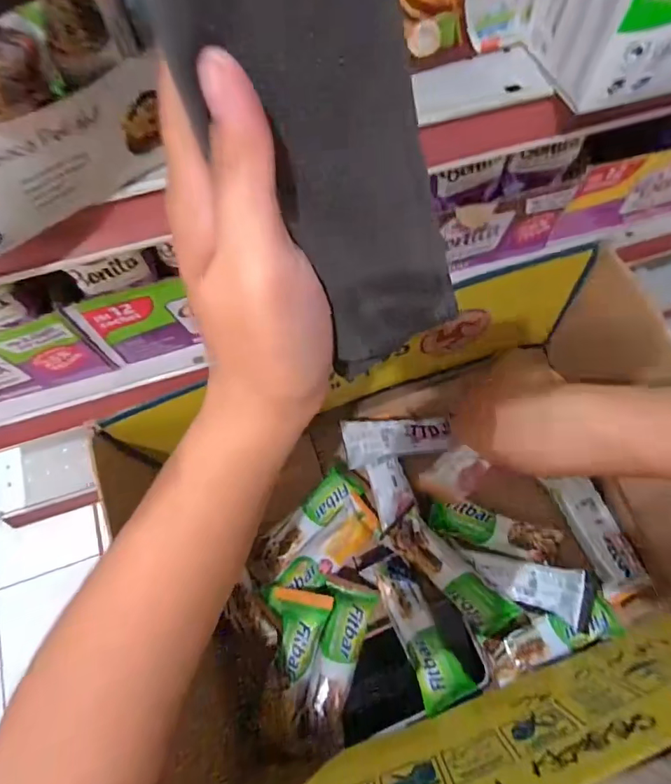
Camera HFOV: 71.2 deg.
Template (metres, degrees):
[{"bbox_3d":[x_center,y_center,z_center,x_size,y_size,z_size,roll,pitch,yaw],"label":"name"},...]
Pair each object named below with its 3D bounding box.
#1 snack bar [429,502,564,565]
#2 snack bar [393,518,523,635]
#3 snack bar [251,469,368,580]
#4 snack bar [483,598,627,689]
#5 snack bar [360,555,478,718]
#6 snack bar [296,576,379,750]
[{"bbox_3d":[0.151,0.131,0.439,0.119,0.010,0.034,16,69,7],"label":"snack bar"},{"bbox_3d":[0.104,0.161,0.415,0.120,0.022,0.036,41,74,15],"label":"snack bar"},{"bbox_3d":[-0.030,0.125,0.450,0.123,0.014,0.035,-40,73,-14],"label":"snack bar"},{"bbox_3d":[0.187,0.211,0.402,0.114,0.019,0.032,-19,69,-7],"label":"snack bar"},{"bbox_3d":[0.069,0.205,0.407,0.042,0.017,0.122,-27,70,-10],"label":"snack bar"},{"bbox_3d":[0.002,0.229,0.402,0.045,0.013,0.124,11,68,5],"label":"snack bar"}]

